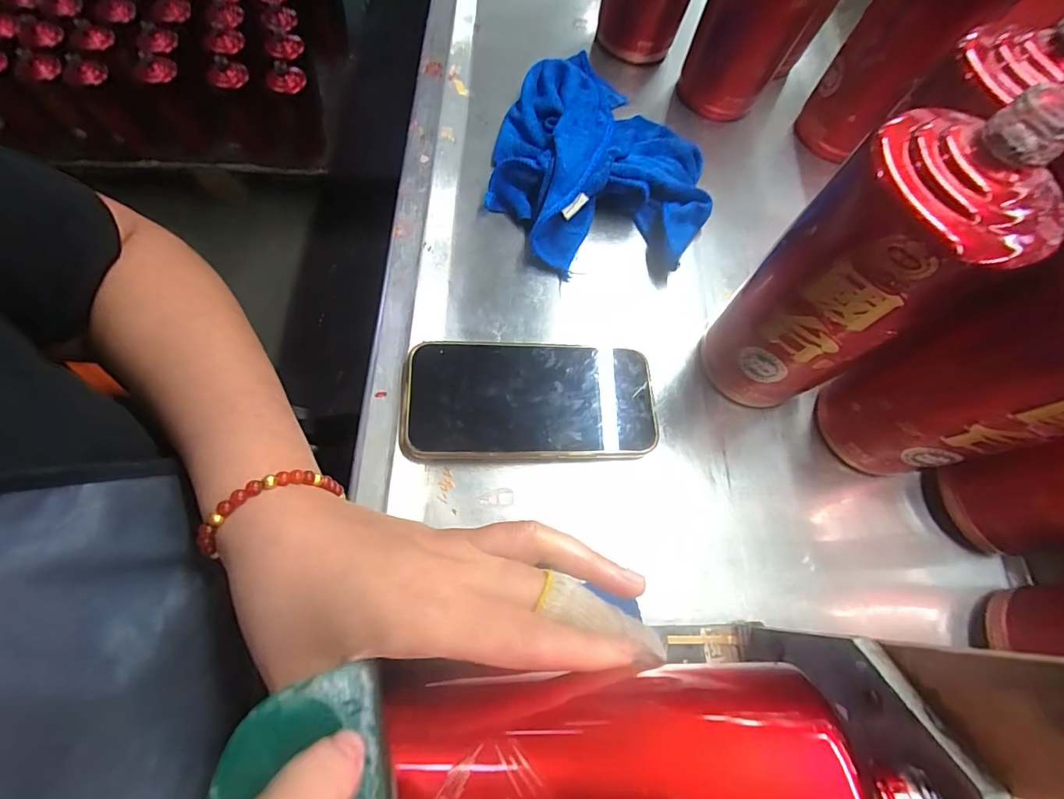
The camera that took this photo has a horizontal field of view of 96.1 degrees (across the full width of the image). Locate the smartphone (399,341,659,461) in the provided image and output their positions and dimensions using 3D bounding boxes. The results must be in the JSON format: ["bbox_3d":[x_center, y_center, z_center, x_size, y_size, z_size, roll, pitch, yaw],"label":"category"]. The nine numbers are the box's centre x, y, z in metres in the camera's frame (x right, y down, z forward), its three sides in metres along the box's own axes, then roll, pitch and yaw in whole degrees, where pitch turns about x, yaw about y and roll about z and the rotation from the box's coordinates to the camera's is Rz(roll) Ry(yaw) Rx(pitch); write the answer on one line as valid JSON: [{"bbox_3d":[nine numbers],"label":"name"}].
[{"bbox_3d":[0.000,-0.001,0.307,0.160,0.010,0.079,0,67,-4],"label":"smartphone"}]

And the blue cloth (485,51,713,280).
[{"bbox_3d":[0.056,-0.197,0.387,0.174,0.040,0.207,6,67,-2],"label":"blue cloth"}]

